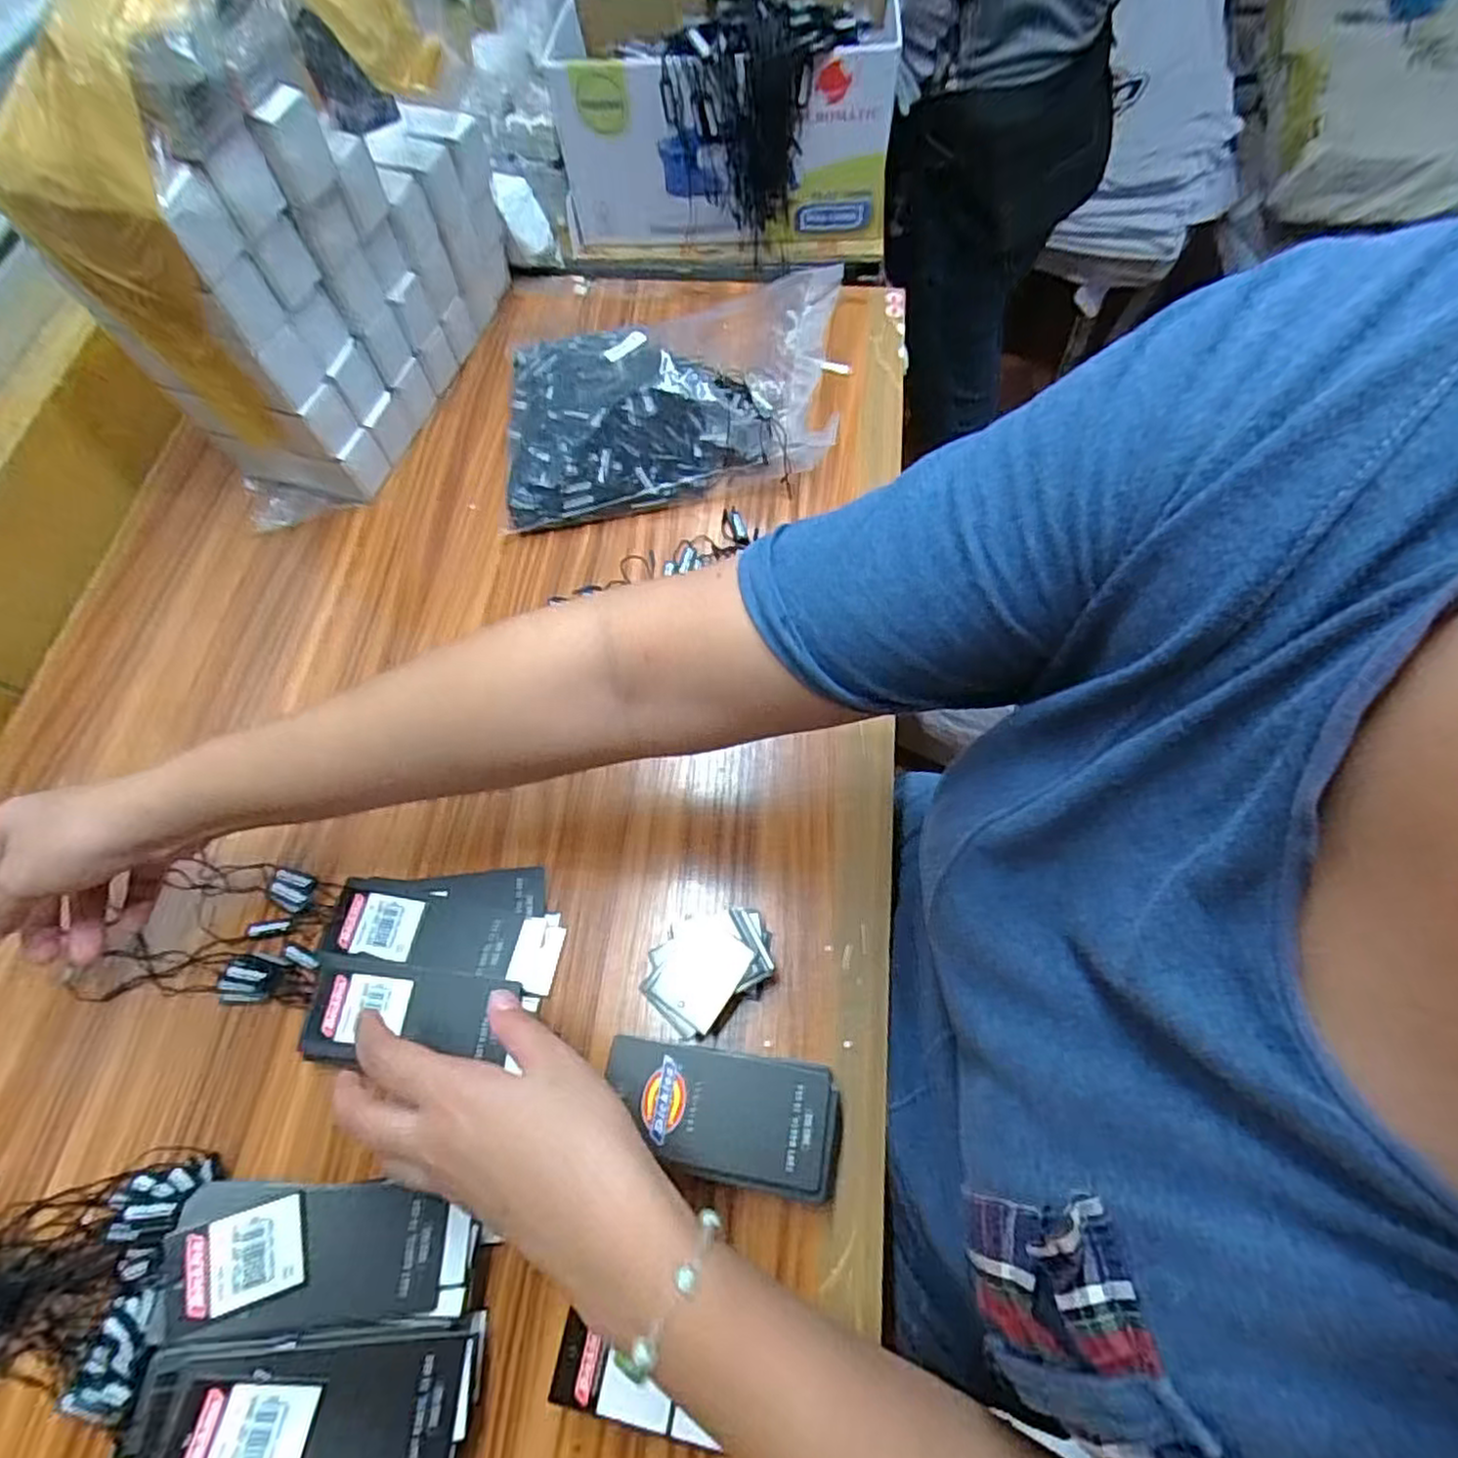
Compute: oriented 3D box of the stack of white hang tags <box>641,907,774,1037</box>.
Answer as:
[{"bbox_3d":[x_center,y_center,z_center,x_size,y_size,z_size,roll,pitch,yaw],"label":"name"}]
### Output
[{"bbox_3d":[-0.010,0.130,0.390,0.056,0.031,0.071,41,74,18],"label":"stack of white hang tags"}]

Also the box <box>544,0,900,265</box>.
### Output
[{"bbox_3d":[0.002,-0.529,0.604,0.266,0.153,0.165,6,66,6],"label":"box"}]

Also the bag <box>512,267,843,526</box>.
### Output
[{"bbox_3d":[-0.040,-0.253,0.539,0.277,0.072,0.150,-12,66,-3],"label":"bag"}]

